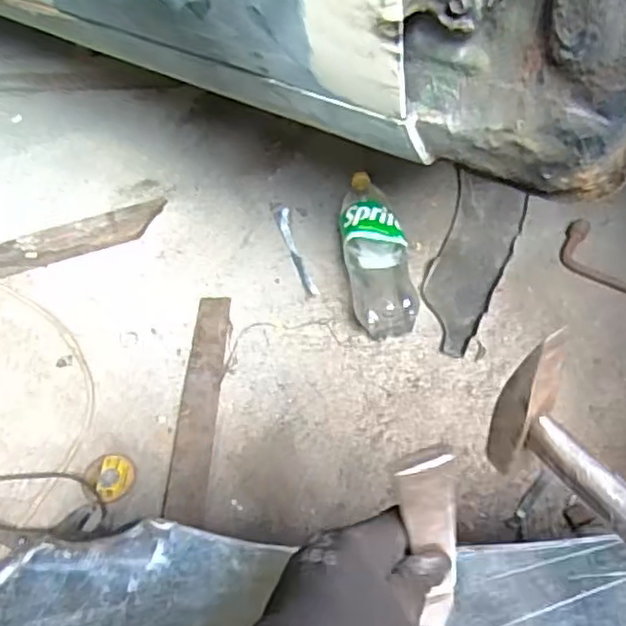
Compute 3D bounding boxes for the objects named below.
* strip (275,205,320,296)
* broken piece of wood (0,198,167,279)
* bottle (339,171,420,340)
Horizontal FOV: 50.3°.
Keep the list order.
[{"bbox_3d":[-0.032,-0.109,1.117,0.026,0.005,0.223,-12,50,-8],"label":"strip"},{"bbox_3d":[-0.461,-0.109,1.122,0.432,0.029,0.086,-20,52,-15],"label":"broken piece of wood"},{"bbox_3d":[0.100,-0.106,1.064,0.104,0.084,0.339,-2,49,0],"label":"bottle"}]

